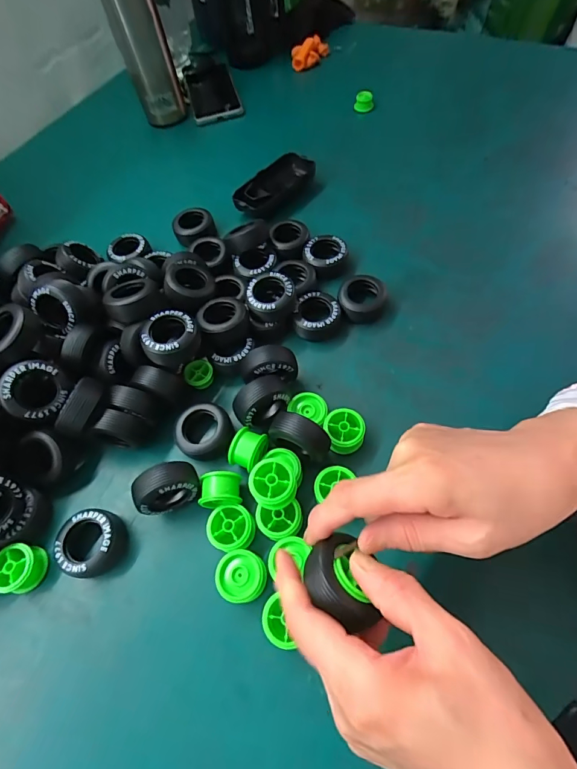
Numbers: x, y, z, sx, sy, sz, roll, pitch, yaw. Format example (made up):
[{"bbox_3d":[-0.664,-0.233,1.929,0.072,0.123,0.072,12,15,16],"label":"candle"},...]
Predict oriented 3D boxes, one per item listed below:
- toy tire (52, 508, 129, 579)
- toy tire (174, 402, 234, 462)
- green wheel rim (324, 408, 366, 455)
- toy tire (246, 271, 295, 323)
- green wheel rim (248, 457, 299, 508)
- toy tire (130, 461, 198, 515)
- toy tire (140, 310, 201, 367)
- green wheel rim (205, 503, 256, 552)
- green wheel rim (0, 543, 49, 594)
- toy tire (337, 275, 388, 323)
[{"bbox_3d":[-0.154,0.125,0.310,0.044,0.026,0.047,9,64,11],"label":"toy tire"},{"bbox_3d":[-0.074,0.043,0.350,0.047,0.029,0.046,-3,62,5],"label":"toy tire"},{"bbox_3d":[0.047,0.040,0.334,0.032,0.020,0.034,-3,62,5],"label":"green wheel rim"},{"bbox_3d":[-0.018,-0.085,0.386,0.045,0.029,0.045,0,63,7],"label":"toy tire"},{"bbox_3d":[-0.012,0.077,0.298,0.034,0.026,0.036,-3,62,5],"label":"green wheel rim"},{"bbox_3d":[-0.096,0.085,0.315,0.048,0.054,0.028,-30,63,-9],"label":"toy tire"},{"bbox_3d":[-0.101,-0.040,0.341,0.050,0.022,0.047,-3,62,5],"label":"toy tire"},{"bbox_3d":[-0.044,0.115,0.311,0.036,0.033,0.032,3,63,8],"label":"green wheel rim"},{"bbox_3d":[-0.209,0.142,0.305,0.032,0.020,0.033,7,63,10],"label":"green wheel rim"},{"bbox_3d":[0.076,-0.090,0.398,0.047,0.016,0.050,-3,62,5],"label":"toy tire"}]

